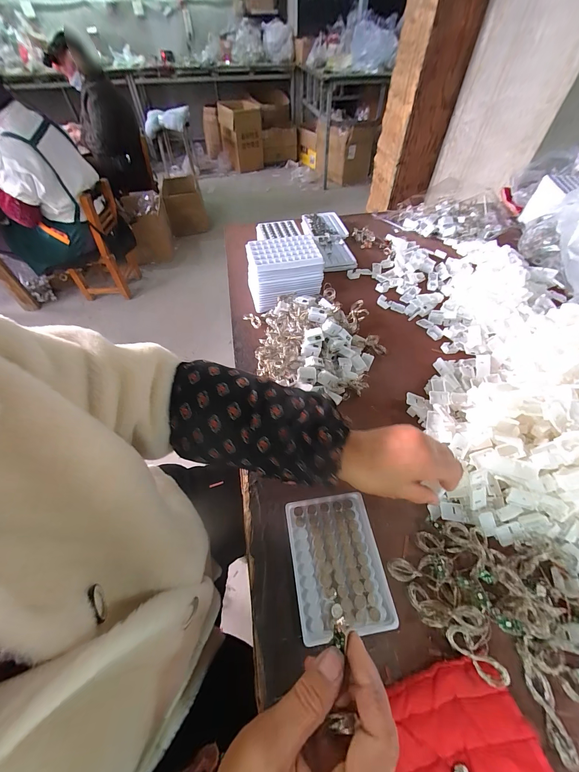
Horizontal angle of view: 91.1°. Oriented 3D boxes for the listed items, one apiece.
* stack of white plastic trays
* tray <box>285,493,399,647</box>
[{"bbox_3d":[-0.012,-0.220,0.555,0.137,0.098,0.092,-8,53,-5],"label":"stack of white plastic trays"},{"bbox_3d":[0.051,0.188,0.309,0.095,0.009,0.128,-8,53,-5],"label":"tray"}]

